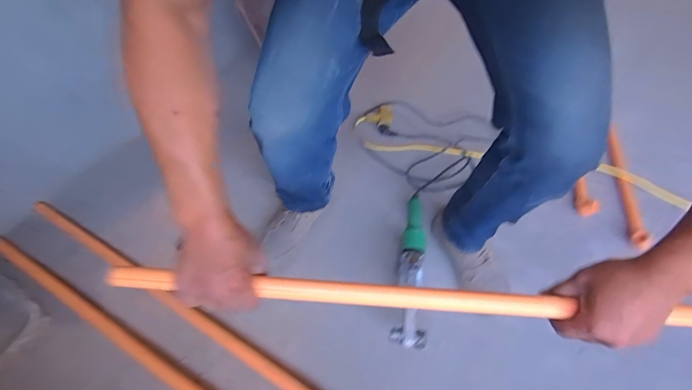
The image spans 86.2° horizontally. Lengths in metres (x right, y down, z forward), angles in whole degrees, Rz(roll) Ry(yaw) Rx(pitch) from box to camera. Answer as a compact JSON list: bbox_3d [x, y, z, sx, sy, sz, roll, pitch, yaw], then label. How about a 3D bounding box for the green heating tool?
[{"bbox_3d":[0.150,0.156,0.829,0.068,0.096,0.372,9,54,6],"label":"green heating tool"}]

